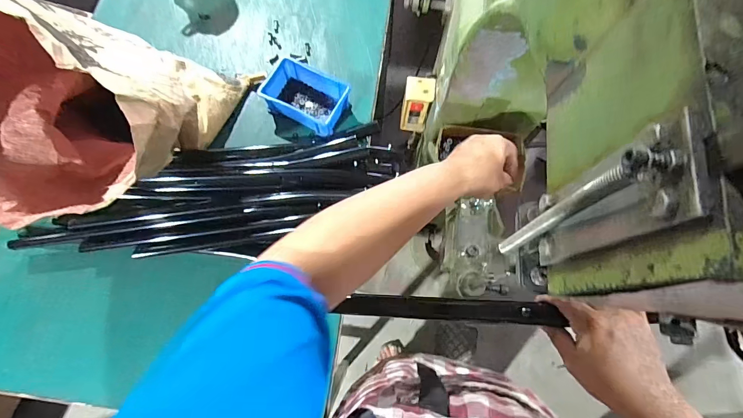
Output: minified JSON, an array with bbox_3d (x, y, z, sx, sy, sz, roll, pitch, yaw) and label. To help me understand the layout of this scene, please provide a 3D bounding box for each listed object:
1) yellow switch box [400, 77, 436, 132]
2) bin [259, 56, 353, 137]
[{"bbox_3d":[0.085,-0.190,0.676,0.053,0.112,0.043,11,72,5],"label":"yellow switch box"},{"bbox_3d":[-0.125,-0.214,0.688,0.154,0.046,0.108,29,75,10],"label":"bin"}]

